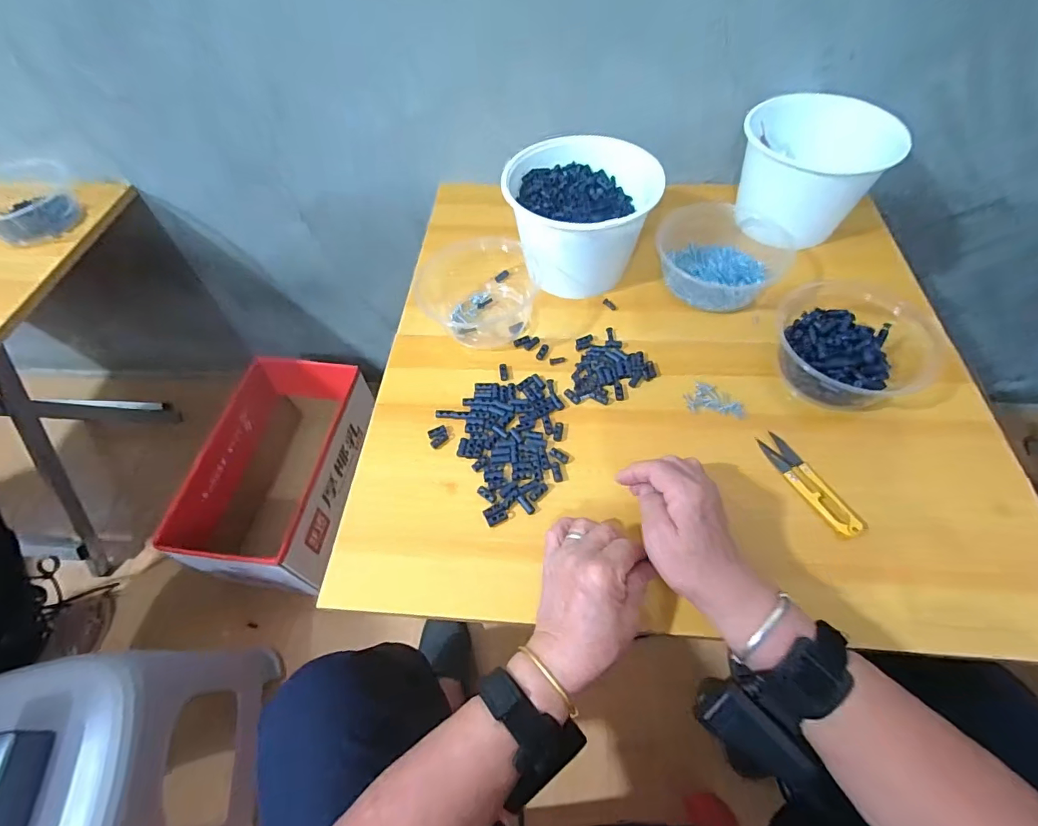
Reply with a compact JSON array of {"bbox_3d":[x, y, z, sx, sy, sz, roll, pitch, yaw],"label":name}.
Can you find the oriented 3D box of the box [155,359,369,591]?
[{"bbox_3d":[-0.430,0.108,0.886,0.215,0.190,0.374,6,57,7],"label":"box"}]

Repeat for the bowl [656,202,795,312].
[{"bbox_3d":[0.227,-0.182,0.534,0.133,0.052,0.128,-1,57,2],"label":"bowl"}]

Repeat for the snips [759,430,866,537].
[{"bbox_3d":[0.249,0.059,0.407,0.024,0.010,0.103,-22,58,-11],"label":"snips"}]

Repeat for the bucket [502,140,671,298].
[{"bbox_3d":[0.066,-0.226,0.539,0.148,0.110,0.148,-1,57,2],"label":"bucket"}]

